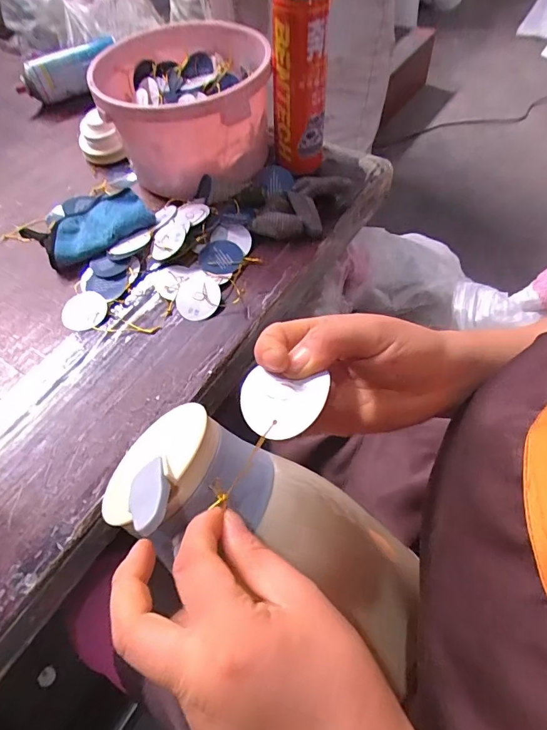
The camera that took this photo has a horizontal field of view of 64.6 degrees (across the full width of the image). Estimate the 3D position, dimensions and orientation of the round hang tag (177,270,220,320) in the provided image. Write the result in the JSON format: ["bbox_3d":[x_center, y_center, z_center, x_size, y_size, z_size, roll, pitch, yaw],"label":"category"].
[{"bbox_3d":[-0.086,-0.080,0.489,0.050,0.011,0.062,-14,58,-6],"label":"round hang tag"}]

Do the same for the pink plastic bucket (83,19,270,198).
[{"bbox_3d":[-0.109,-0.336,0.564,0.196,0.118,0.217,-1,58,2],"label":"pink plastic bucket"}]

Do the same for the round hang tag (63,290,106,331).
[{"bbox_3d":[-0.213,-0.062,0.490,0.044,0.004,0.051,18,66,9],"label":"round hang tag"}]

